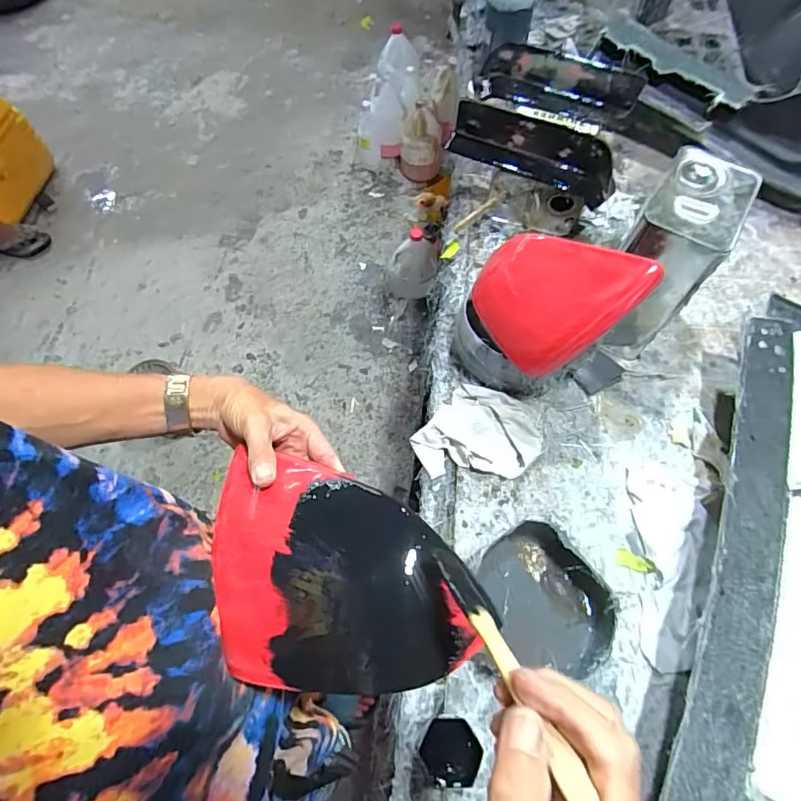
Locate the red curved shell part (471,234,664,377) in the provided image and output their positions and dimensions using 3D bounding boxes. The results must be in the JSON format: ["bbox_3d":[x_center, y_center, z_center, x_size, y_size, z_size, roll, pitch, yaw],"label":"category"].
[{"bbox_3d":[0.189,-0.125,0.617,0.196,0.080,0.169,44,116,35],"label":"red curved shell part"}]

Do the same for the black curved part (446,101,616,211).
[{"bbox_3d":[0.214,-0.393,0.780,0.270,0.087,0.049,19,67,9],"label":"black curved part"}]

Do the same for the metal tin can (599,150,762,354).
[{"bbox_3d":[0.364,-0.191,0.692,0.103,0.234,0.165,29,69,13],"label":"metal tin can"}]

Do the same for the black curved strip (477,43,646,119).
[{"bbox_3d":[0.264,-0.532,0.833,0.270,0.082,0.062,9,66,5],"label":"black curved strip"}]

